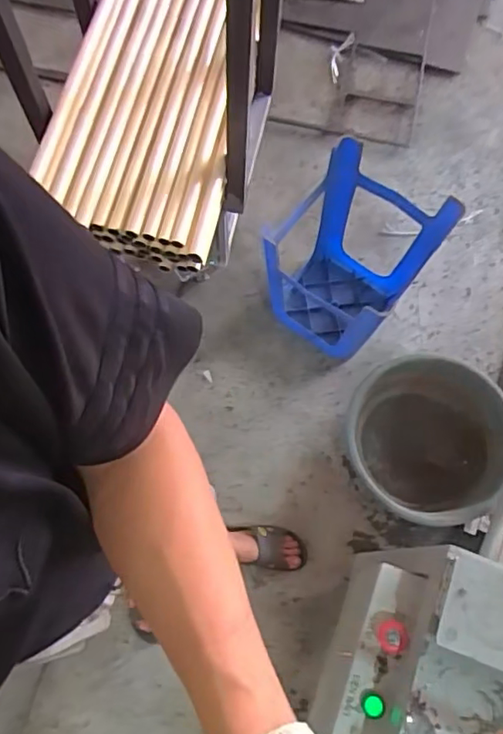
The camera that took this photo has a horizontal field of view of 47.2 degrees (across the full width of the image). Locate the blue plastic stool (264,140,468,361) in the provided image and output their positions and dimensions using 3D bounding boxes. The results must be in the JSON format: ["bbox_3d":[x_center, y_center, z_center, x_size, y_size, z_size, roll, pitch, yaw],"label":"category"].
[{"bbox_3d":[0.222,-0.244,1.417,0.335,0.432,0.338,34,74,9],"label":"blue plastic stool"}]

